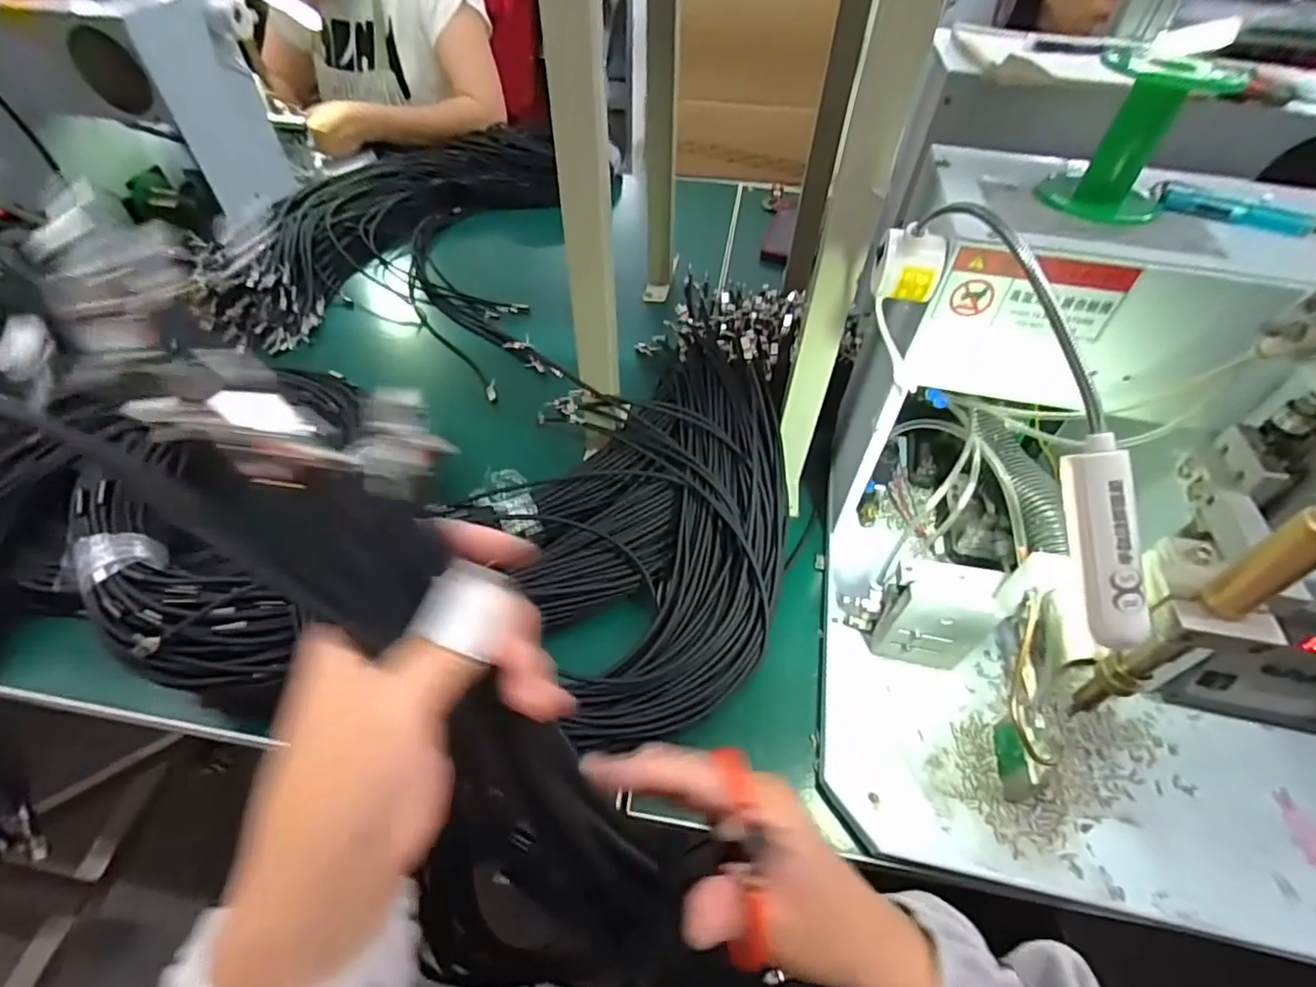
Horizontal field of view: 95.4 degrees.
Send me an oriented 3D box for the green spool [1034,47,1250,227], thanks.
[{"bbox_3d":[0.273,-0.204,0.346,0.064,0.083,0.066,32,54,21],"label":"green spool"}]

